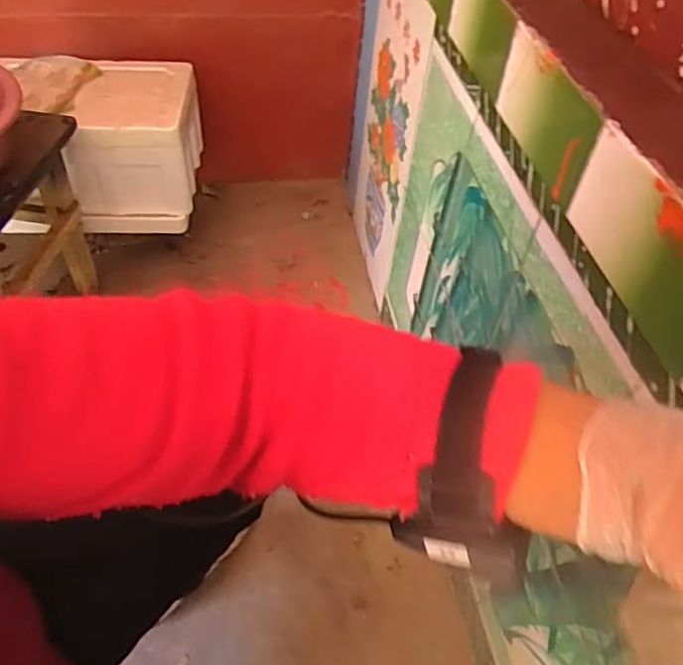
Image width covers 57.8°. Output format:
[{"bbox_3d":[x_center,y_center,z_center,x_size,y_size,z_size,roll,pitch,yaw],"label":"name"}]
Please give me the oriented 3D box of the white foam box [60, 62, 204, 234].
[{"bbox_3d":[-0.391,-0.381,1.218,0.211,0.210,0.307,-2,49,-6],"label":"white foam box"}]

